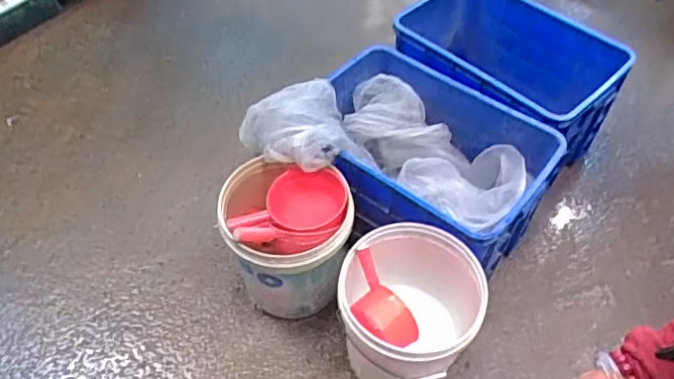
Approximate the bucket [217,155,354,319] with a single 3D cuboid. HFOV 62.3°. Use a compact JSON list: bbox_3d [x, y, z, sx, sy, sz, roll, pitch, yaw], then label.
[{"bbox_3d":[-0.116,0.139,1.401,0.284,0.354,0.282,0,52,0],"label":"bucket"}]

